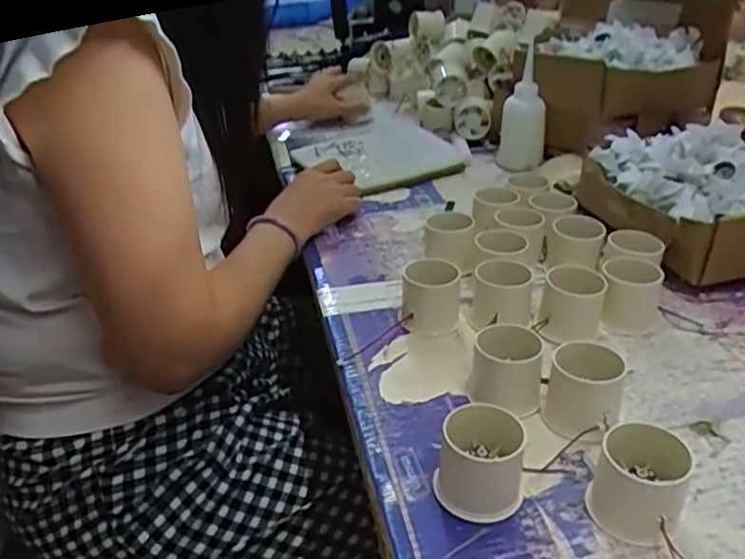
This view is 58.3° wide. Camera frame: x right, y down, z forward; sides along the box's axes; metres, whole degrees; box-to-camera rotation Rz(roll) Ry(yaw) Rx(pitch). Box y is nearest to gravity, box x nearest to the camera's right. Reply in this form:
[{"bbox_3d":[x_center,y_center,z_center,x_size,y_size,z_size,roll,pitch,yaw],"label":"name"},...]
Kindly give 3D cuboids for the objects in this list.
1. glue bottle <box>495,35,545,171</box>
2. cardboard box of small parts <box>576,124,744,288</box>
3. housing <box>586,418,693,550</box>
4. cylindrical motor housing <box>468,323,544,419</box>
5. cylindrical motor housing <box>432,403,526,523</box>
[{"bbox_3d":[0.205,-0.221,0.901,0.059,0.148,0.044,-2,30,0],"label":"glue bottle"},{"bbox_3d":[0.345,-0.083,0.698,0.180,0.109,0.194,-8,30,-10],"label":"cardboard box of small parts"},{"bbox_3d":[0.161,0.123,0.404,0.052,0.052,0.048,-2,30,1],"label":"housing"},{"bbox_3d":[0.101,0.065,0.505,0.052,0.051,0.048,3,30,9],"label":"cylindrical motor housing"},{"bbox_3d":[0.068,0.115,0.423,0.053,0.052,0.048,2,30,9],"label":"cylindrical motor housing"}]

